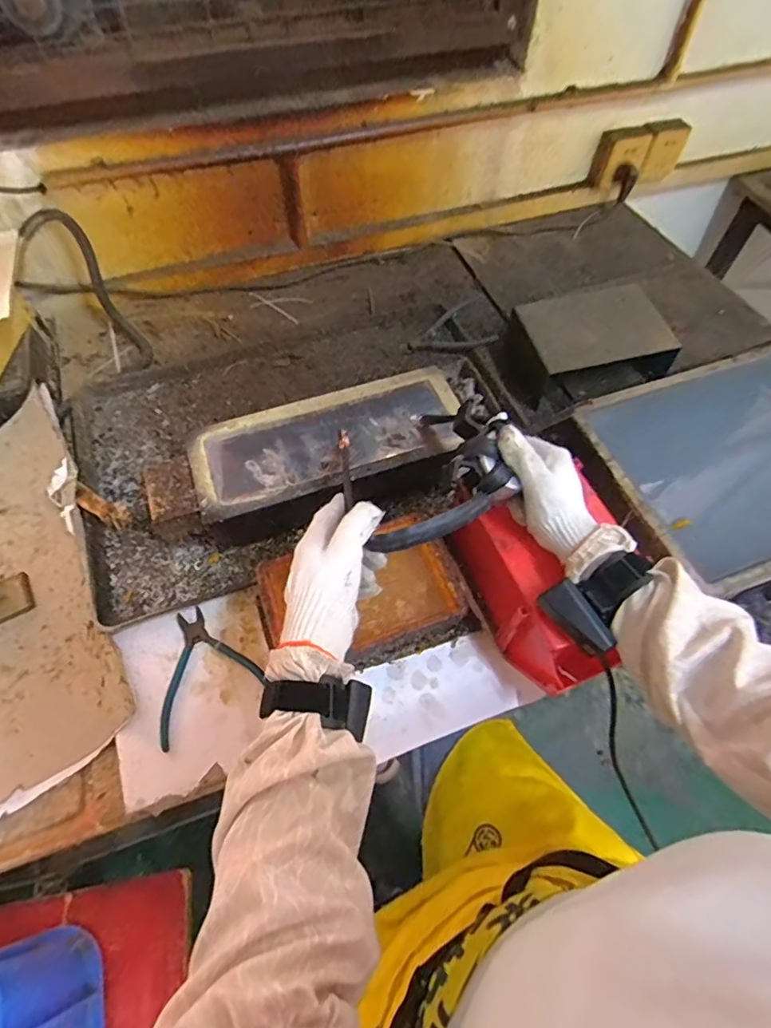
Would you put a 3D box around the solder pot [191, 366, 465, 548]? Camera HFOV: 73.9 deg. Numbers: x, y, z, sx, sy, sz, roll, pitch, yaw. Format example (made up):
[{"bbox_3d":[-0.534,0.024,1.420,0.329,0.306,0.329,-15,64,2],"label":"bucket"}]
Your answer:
[{"bbox_3d":[-0.064,-0.071,0.667,0.344,0.089,0.156,-18,61,-11],"label":"solder pot"}]

